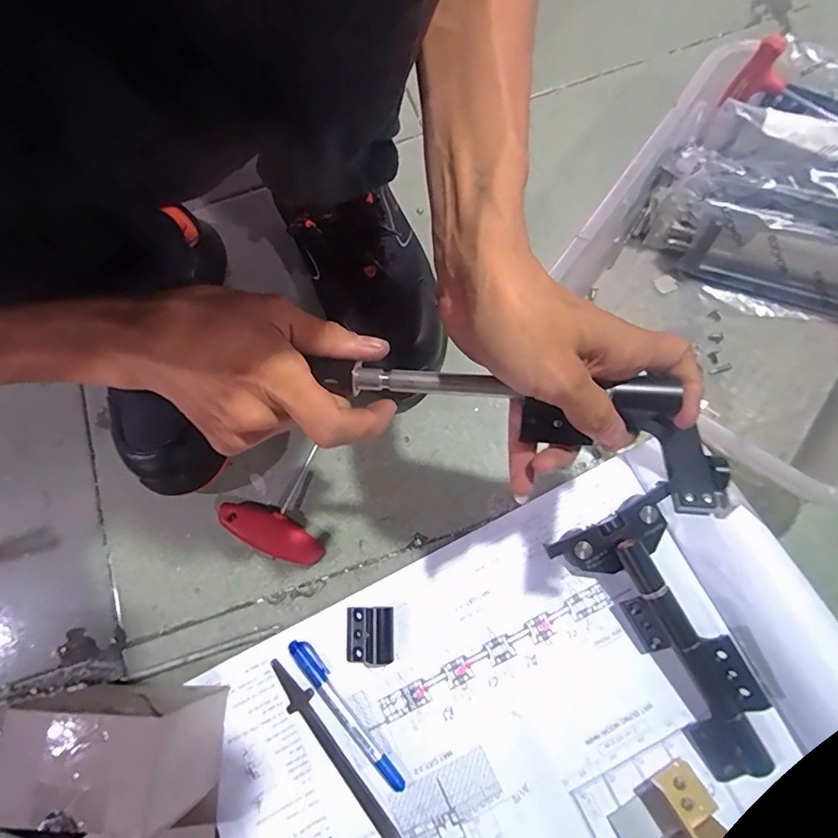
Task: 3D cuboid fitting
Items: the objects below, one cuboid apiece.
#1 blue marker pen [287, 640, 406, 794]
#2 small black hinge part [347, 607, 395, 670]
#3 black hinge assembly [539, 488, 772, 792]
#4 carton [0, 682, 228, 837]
[{"bbox_3d":[-0.055,0.222,0.381,0.016,0.011,0.129,-41,75,-11],"label":"blue marker pen"},{"bbox_3d":[-0.039,0.172,0.398,0.038,0.020,0.042,-3,72,1],"label":"small black hinge part"},{"bbox_3d":[0.187,0.157,0.368,0.104,0.036,0.192,-27,71,-3],"label":"black hinge assembly"},{"bbox_3d":[-0.207,0.279,0.342,0.117,0.093,0.164,-3,71,5],"label":"carton"}]

